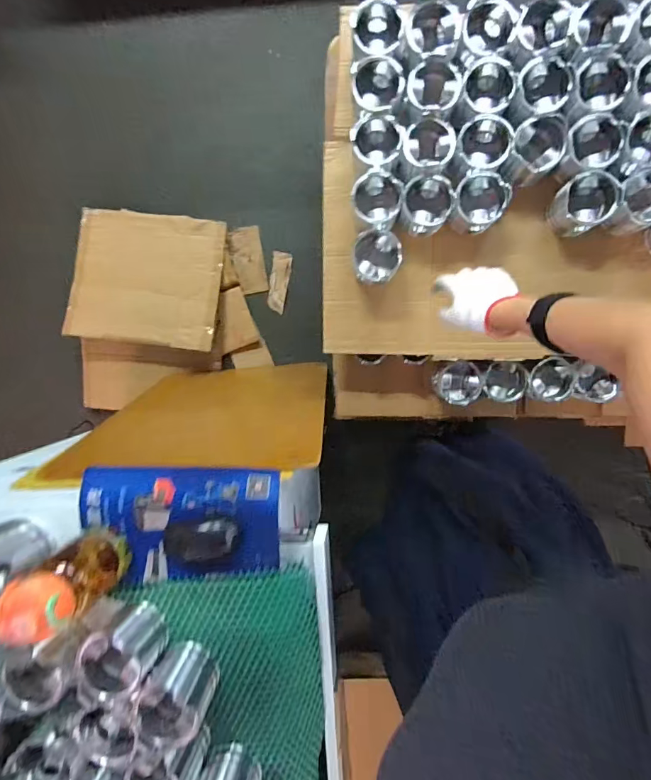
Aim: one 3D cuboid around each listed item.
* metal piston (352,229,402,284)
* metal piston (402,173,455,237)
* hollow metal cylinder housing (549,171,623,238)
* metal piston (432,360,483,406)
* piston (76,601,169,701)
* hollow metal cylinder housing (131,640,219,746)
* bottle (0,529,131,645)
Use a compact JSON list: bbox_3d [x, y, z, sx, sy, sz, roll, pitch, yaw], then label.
[{"bbox_3d":[0.098,-0.254,0.802,0.090,0.072,0.096,1,97,4],"label":"metal piston"},{"bbox_3d":[0.190,-0.349,0.784,0.087,0.075,0.094,1,97,4],"label":"metal piston"},{"bbox_3d":[0.473,-0.343,0.754,0.099,0.073,0.090,1,97,4],"label":"hollow metal cylinder housing"},{"bbox_3d":[0.290,-0.019,0.910,0.092,0.093,0.091,1,97,4],"label":"metal piston"},{"bbox_3d":[-0.278,0.358,0.567,0.089,0.092,0.074,38,98,-1],"label":"piston"},{"bbox_3d":[-0.201,0.423,0.575,0.086,0.082,0.087,-2,97,4],"label":"hollow metal cylinder housing"},{"bbox_3d":[-0.326,0.247,0.530,0.070,0.152,0.084,-42,92,8],"label":"bottle"}]

